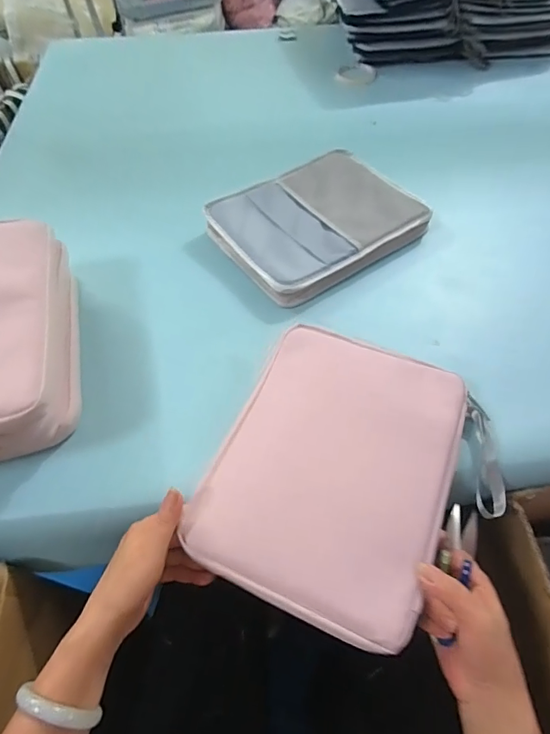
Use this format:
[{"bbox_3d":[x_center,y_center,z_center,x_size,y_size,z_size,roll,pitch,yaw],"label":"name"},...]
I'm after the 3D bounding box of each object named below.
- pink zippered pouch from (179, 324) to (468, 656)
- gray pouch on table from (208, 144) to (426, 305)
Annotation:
[{"bbox_3d":[0.061,0.092,0.437,0.215,0.026,0.276,20,59,14],"label":"pink zippered pouch"},{"bbox_3d":[0.057,-0.221,0.656,0.285,0.047,0.225,-33,61,-19],"label":"gray pouch on table"}]

